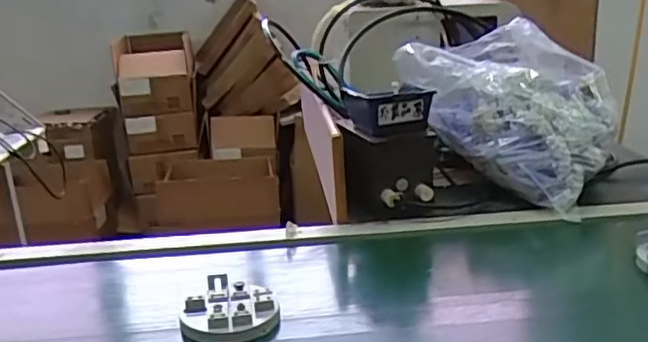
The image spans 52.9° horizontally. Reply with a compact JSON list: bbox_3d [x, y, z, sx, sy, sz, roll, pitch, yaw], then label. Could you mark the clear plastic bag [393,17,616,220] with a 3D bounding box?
[{"bbox_3d":[0.292,-0.106,1.072,0.346,0.207,0.244,13,22,40],"label":"clear plastic bag"}]

